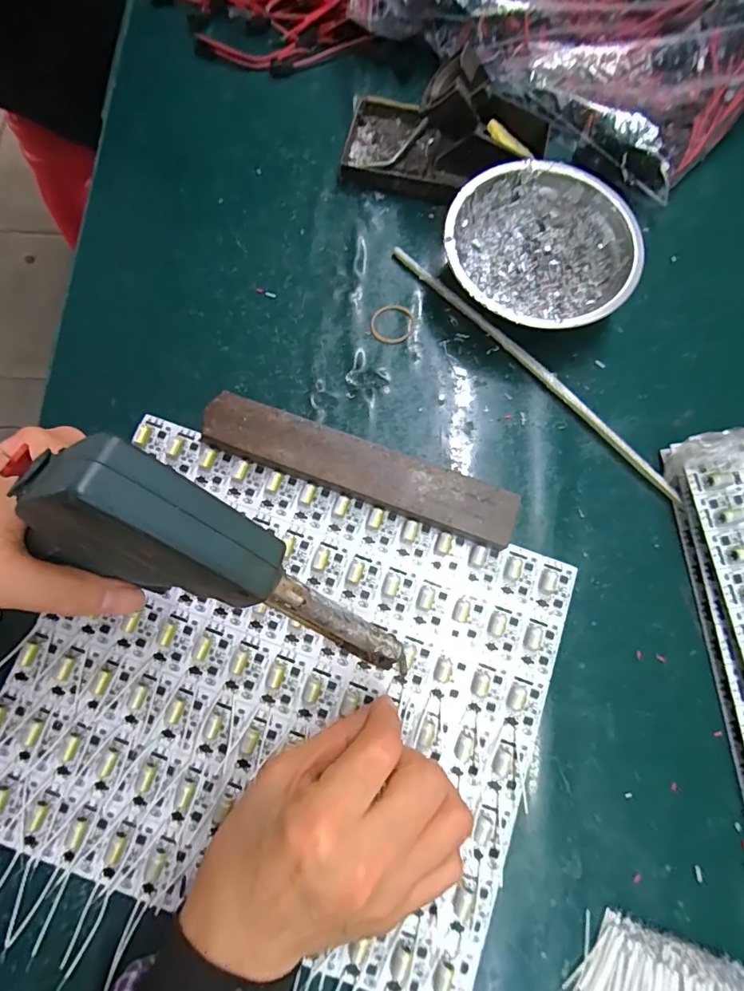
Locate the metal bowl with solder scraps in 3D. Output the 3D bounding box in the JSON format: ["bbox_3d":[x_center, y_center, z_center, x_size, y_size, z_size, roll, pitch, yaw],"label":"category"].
[{"bbox_3d":[0.110,-0.160,0.320,0.123,0.039,0.119,0,77,-2],"label":"metal bowl with solder scraps"}]

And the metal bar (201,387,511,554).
[{"bbox_3d":[-0.009,-0.016,0.294,0.196,0.017,0.035,20,77,3],"label":"metal bar"}]

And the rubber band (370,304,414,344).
[{"bbox_3d":[0.014,-0.120,0.328,0.031,0.004,0.029,0,77,-2],"label":"rubber band"}]

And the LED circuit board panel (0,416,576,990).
[{"bbox_3d":[-0.050,0.110,0.267,0.285,0.009,0.238,20,77,3],"label":"LED circuit board panel"}]

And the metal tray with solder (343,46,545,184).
[{"bbox_3d":[0.054,-0.265,0.335,0.146,0.065,0.076,15,77,2],"label":"metal tray with solder"}]

